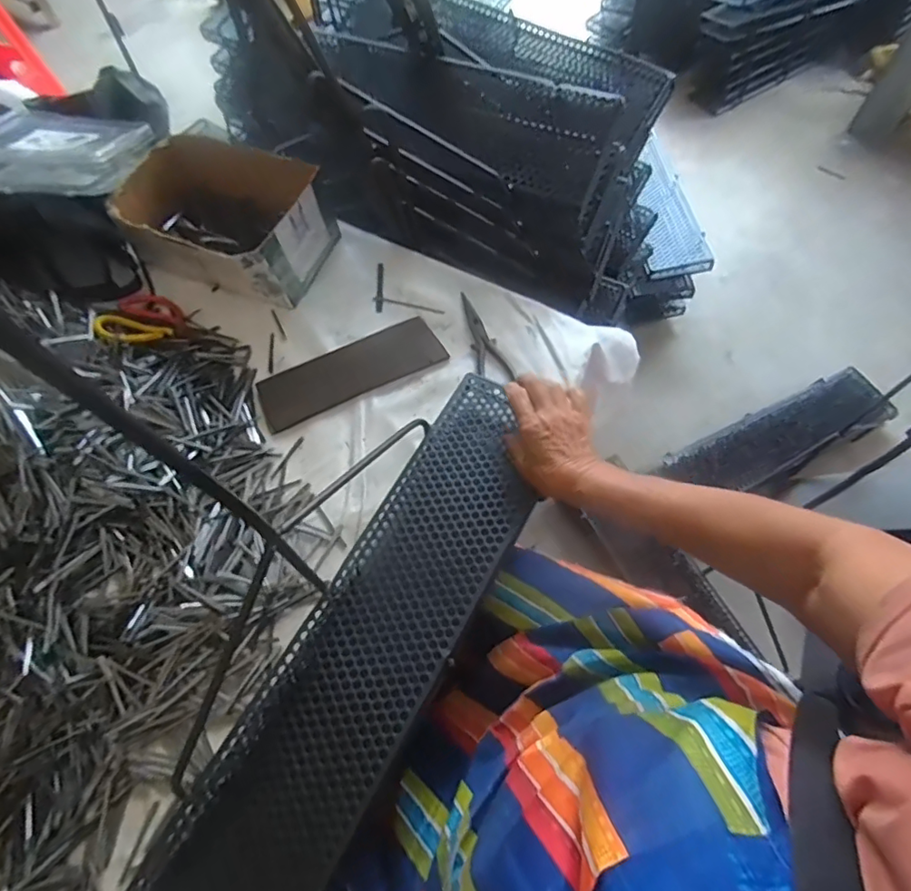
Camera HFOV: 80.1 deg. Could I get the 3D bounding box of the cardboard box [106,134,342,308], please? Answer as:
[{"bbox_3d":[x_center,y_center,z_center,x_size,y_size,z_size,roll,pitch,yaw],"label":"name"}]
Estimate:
[{"bbox_3d":[-0.350,-0.338,0.820,0.300,0.115,0.185,24,65,11],"label":"cardboard box"}]

